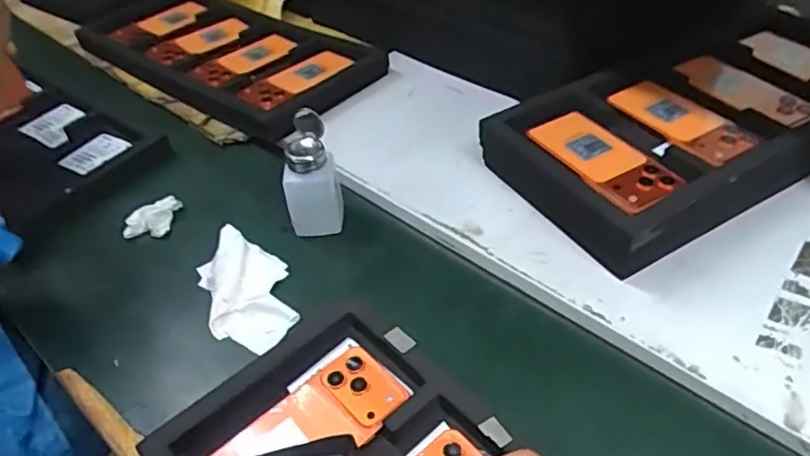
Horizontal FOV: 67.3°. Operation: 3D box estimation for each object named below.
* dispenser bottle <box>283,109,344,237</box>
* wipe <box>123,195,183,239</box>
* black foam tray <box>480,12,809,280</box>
[{"bbox_3d":[-0.098,-0.052,0.624,0.056,0.126,0.048,-3,45,3],"label":"dispenser bottle"},{"bbox_3d":[-0.278,-0.008,0.677,0.068,0.029,0.032,-32,51,-24],"label":"wipe"},{"bbox_3d":[0.346,-0.127,0.685,0.483,0.073,0.218,-25,48,-19],"label":"black foam tray"}]

